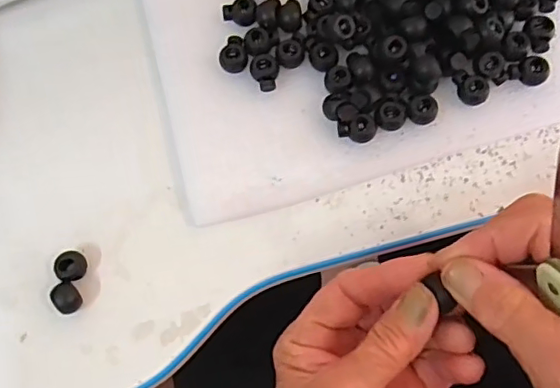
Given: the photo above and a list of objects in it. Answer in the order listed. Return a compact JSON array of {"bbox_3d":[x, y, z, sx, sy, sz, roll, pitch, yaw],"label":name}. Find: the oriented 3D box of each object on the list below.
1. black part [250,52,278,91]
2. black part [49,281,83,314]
[{"bbox_3d":[-0.009,-0.075,0.342,0.017,0.009,0.023,-11,72,-1],"label":"black part"},{"bbox_3d":[-0.119,0.058,0.316,0.013,0.013,0.017,-38,75,-9],"label":"black part"}]

